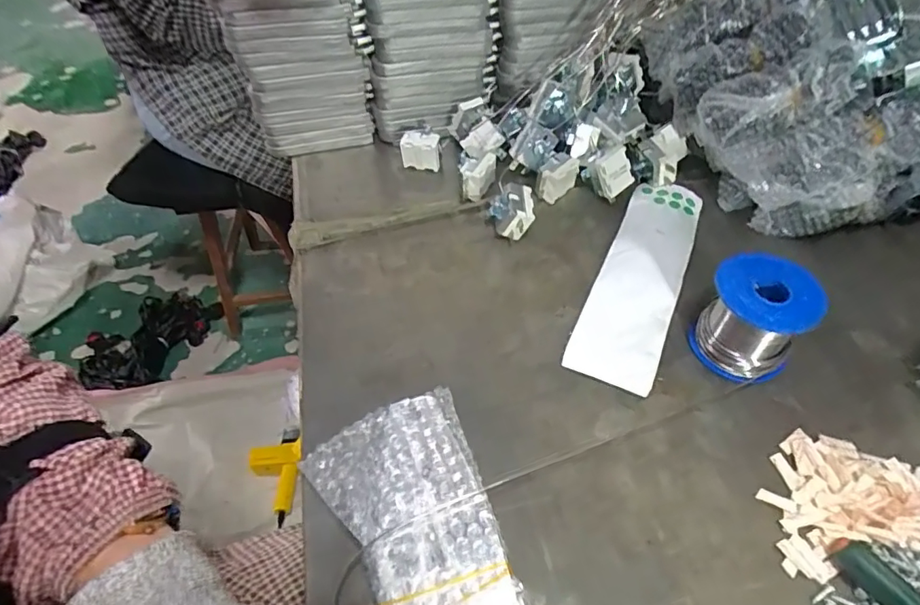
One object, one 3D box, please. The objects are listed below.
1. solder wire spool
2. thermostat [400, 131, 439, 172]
[{"bbox_3d":[0.197,0.008,0.342,0.061,0.063,0.057,-2,51,2],"label":"solder wire spool"},{"bbox_3d":[-0.038,-0.147,0.501,0.037,0.036,0.022,10,52,11],"label":"thermostat"}]

